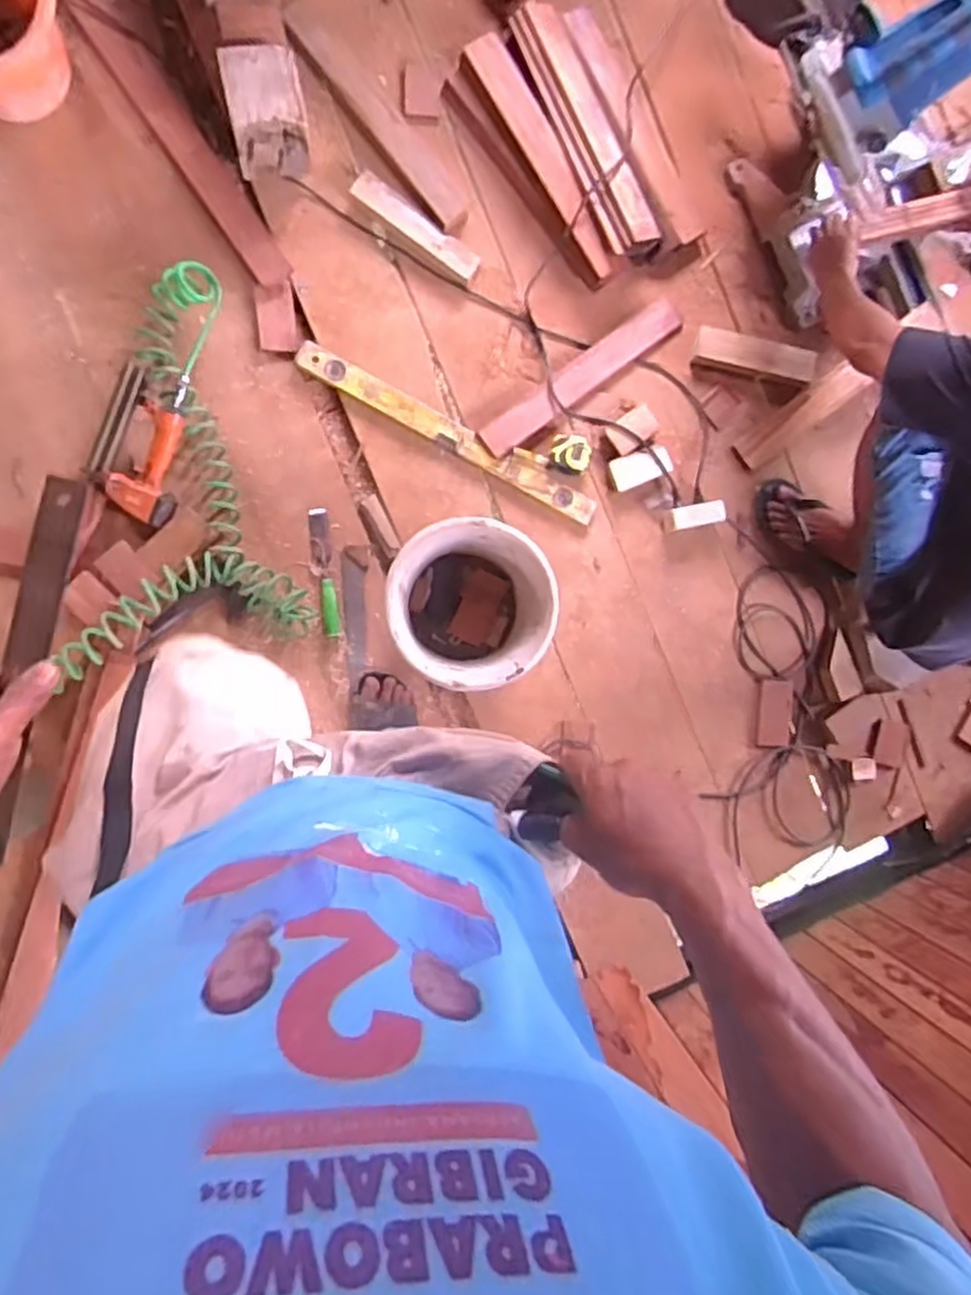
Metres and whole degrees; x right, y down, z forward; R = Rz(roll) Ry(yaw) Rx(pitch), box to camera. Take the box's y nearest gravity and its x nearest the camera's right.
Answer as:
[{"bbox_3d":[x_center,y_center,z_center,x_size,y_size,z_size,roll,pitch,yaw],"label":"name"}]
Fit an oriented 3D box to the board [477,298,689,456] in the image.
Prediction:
[{"bbox_3d":[0.187,-0.519,1.418,0.453,0.021,0.065,-36,95,-5],"label":"board"}]

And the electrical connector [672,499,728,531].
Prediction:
[{"bbox_3d":[0.414,-0.258,1.438,0.099,0.022,0.044,-10,97,21],"label":"electrical connector"}]

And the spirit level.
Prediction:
[{"bbox_3d":[-0.065,-0.407,1.402,0.615,0.024,0.067,27,87,-7],"label":"spirit level"}]

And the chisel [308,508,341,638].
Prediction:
[{"bbox_3d":[-0.307,-0.141,1.406,0.036,0.022,0.241,-7,91,-7],"label":"chisel"}]

